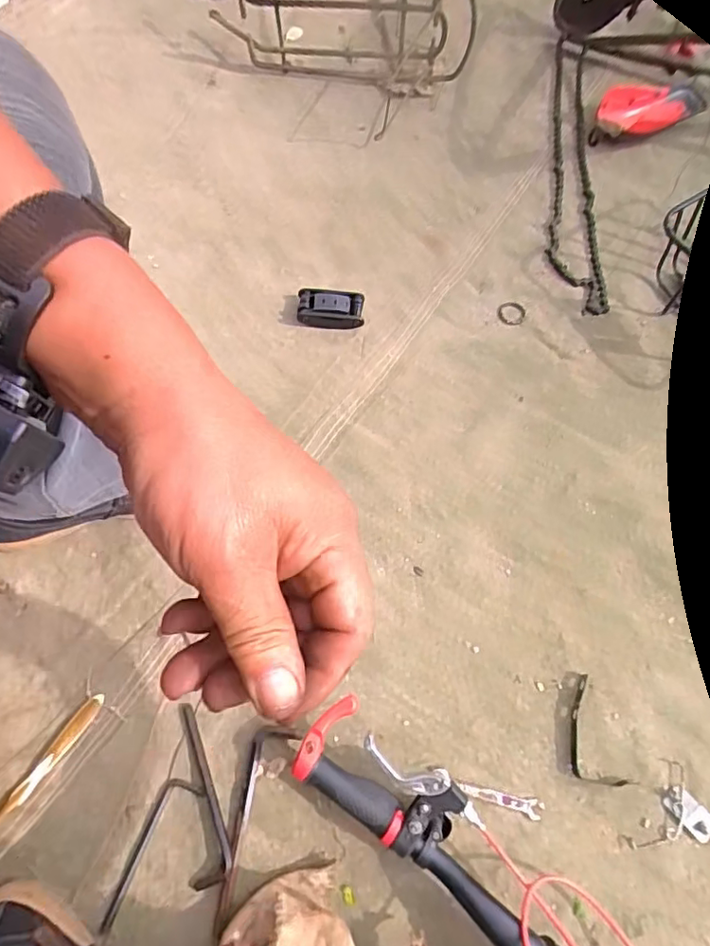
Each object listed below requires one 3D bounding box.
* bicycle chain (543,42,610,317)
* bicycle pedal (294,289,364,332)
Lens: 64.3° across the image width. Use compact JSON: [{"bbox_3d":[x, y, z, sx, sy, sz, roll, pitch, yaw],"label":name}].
[{"bbox_3d":[0.302,-0.428,0.804,0.075,0.014,0.448,3,76,-6],"label":"bicycle chain"},{"bbox_3d":[-0.032,-0.216,0.746,0.085,0.028,0.049,8,72,1],"label":"bicycle pedal"}]

